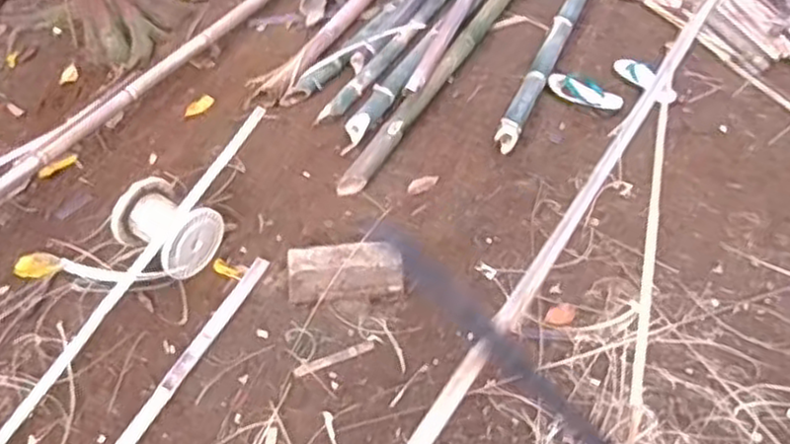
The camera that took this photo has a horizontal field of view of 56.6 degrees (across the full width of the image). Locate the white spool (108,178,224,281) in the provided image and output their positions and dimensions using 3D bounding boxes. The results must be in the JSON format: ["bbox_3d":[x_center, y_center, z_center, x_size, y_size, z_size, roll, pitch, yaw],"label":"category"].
[{"bbox_3d":[-0.582,0.020,1.892,0.231,0.171,0.197,29,56,22],"label":"white spool"}]

